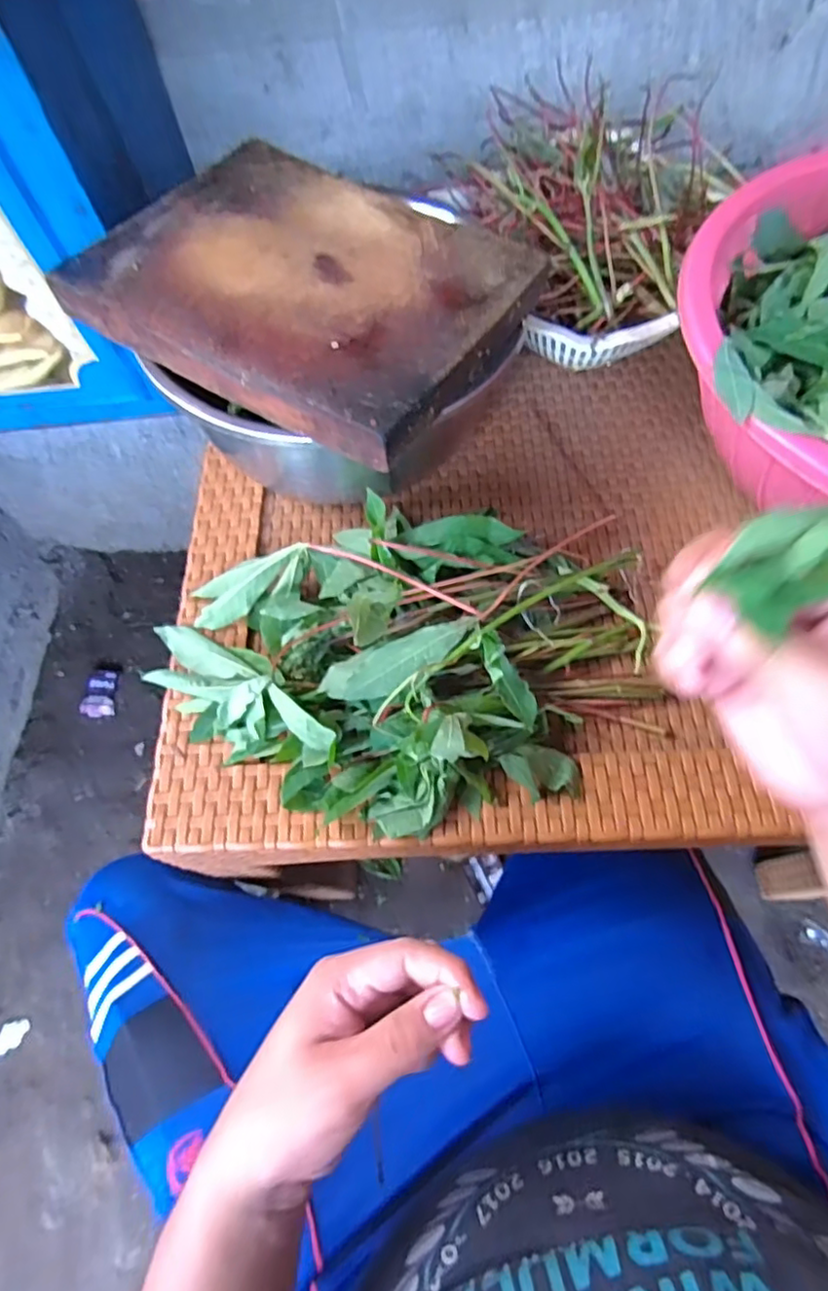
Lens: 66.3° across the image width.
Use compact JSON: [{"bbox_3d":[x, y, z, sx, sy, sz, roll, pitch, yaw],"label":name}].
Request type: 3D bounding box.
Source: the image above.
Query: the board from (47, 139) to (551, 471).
[{"bbox_3d":[-0.079,-0.275,0.480,0.295,0.038,0.231,28,68,15],"label":"board"}]

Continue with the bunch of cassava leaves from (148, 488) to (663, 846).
[{"bbox_3d":[-0.011,0.006,0.470,0.368,0.062,0.234,6,64,6],"label":"bunch of cassava leaves"}]

